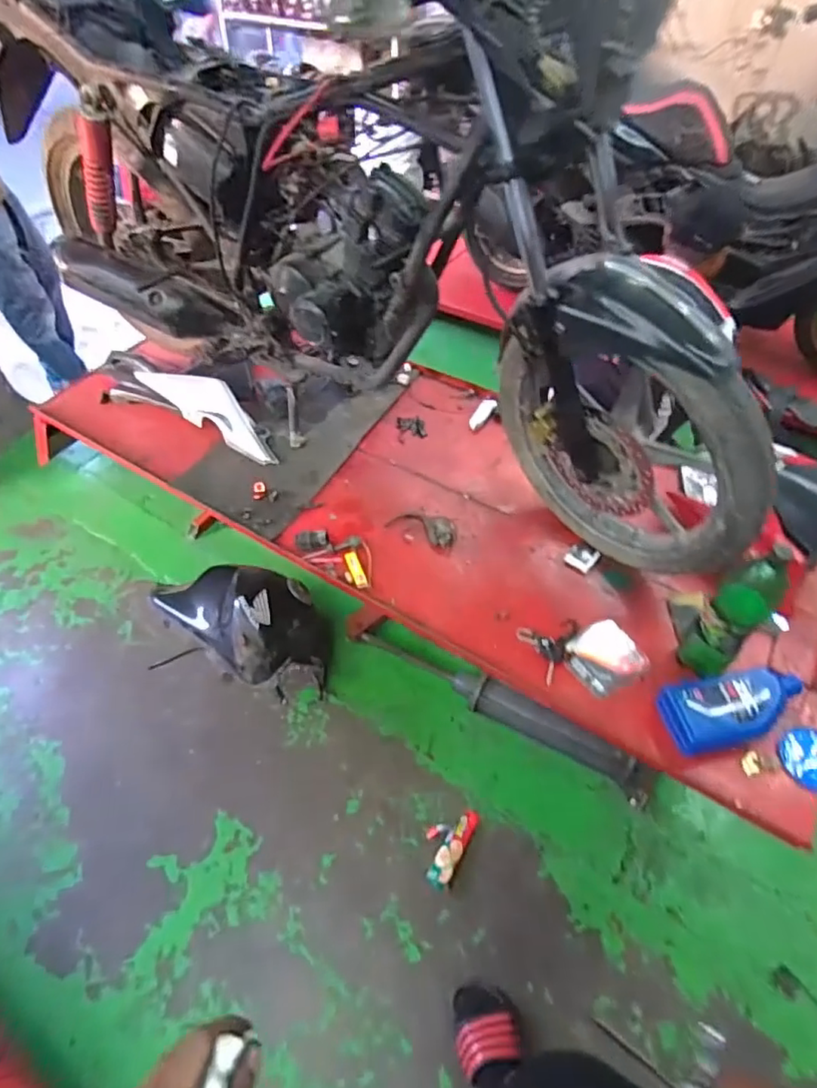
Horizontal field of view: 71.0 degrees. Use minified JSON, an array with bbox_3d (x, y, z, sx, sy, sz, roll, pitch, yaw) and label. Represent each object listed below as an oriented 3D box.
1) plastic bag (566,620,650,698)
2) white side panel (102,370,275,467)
[{"bbox_3d":[0.363,0.207,1.047,0.138,0.028,0.121,-34,57,-22],"label":"plastic bag"},{"bbox_3d":[-0.563,-0.359,1.488,0.552,0.107,0.117,24,56,20],"label":"white side panel"}]

